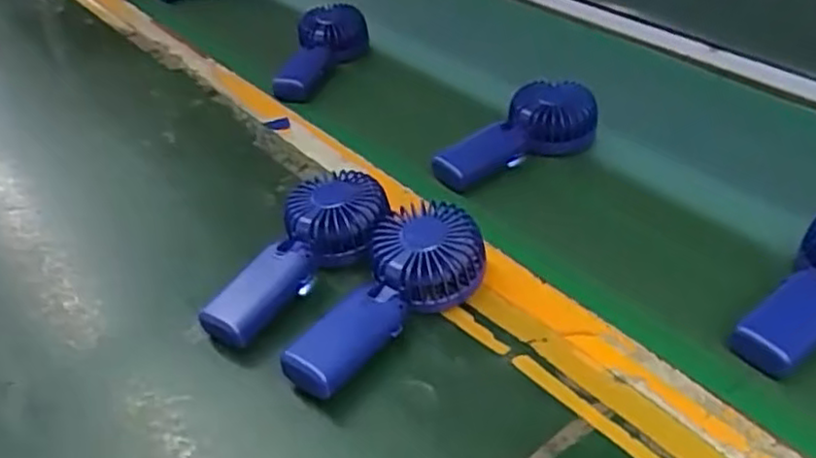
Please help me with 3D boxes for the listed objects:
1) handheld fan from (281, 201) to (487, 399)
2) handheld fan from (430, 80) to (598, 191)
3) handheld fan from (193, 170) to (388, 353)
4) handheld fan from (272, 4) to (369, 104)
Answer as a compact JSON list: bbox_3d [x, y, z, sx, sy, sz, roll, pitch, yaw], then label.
[{"bbox_3d":[-0.019,0.050,0.516,0.080,0.044,0.178,27,59,33],"label":"handheld fan"},{"bbox_3d":[0.103,-0.091,0.698,0.171,0.050,0.076,-27,42,-11],"label":"handheld fan"},{"bbox_3d":[-0.089,0.020,0.557,0.073,0.043,0.178,26,61,32],"label":"handheld fan"},{"bbox_3d":[-0.112,-0.211,0.852,0.075,0.051,0.166,14,54,21],"label":"handheld fan"}]

